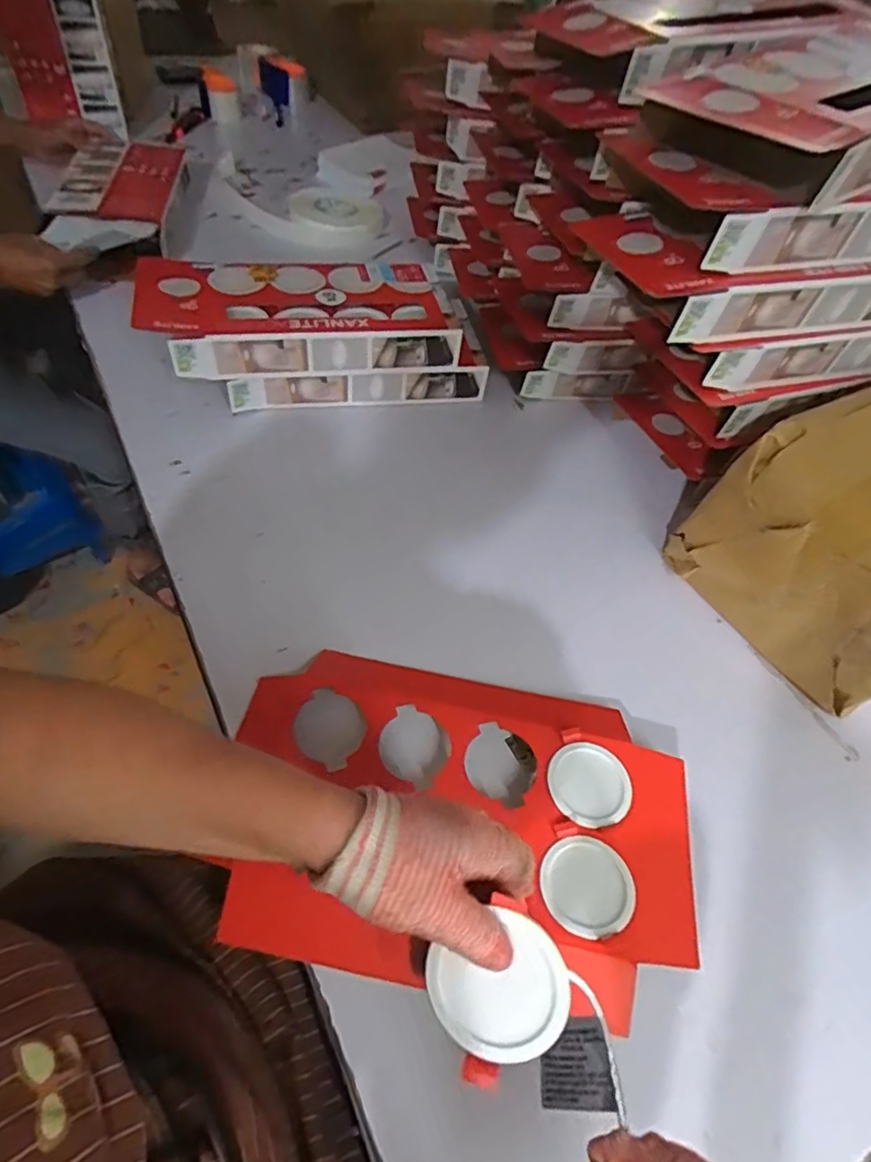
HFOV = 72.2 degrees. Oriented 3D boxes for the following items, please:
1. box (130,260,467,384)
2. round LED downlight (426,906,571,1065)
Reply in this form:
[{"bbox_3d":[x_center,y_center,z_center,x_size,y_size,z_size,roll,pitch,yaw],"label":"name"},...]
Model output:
[{"bbox_3d":[-0.178,-0.352,0.793,0.389,0.064,0.187,-5,54,-12],"label":"box"},{"bbox_3d":[0.035,0.211,0.316,0.068,0.026,0.068,-2,81,10],"label":"round LED downlight"}]

